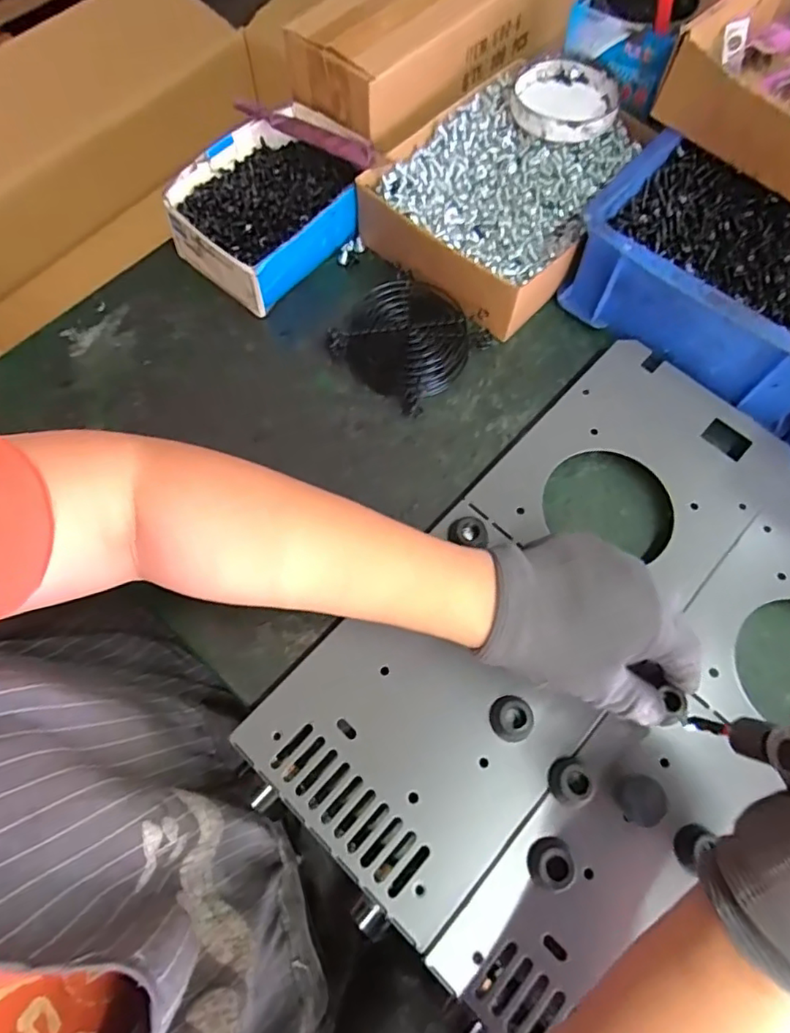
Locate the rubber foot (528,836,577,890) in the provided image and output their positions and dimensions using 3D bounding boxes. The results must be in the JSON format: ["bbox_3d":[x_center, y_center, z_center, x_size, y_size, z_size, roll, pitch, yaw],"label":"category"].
[{"bbox_3d":[0.082,0.183,0.303,0.023,0.014,0.024,0,69,0],"label":"rubber foot"}]

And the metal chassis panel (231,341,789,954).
[{"bbox_3d":[0.091,0.045,0.363,0.147,0.011,0.380,42,74,14],"label":"metal chassis panel"}]

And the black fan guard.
[{"bbox_3d":[0.010,-0.135,0.445,0.094,0.015,0.095,-42,75,-15],"label":"black fan guard"}]

